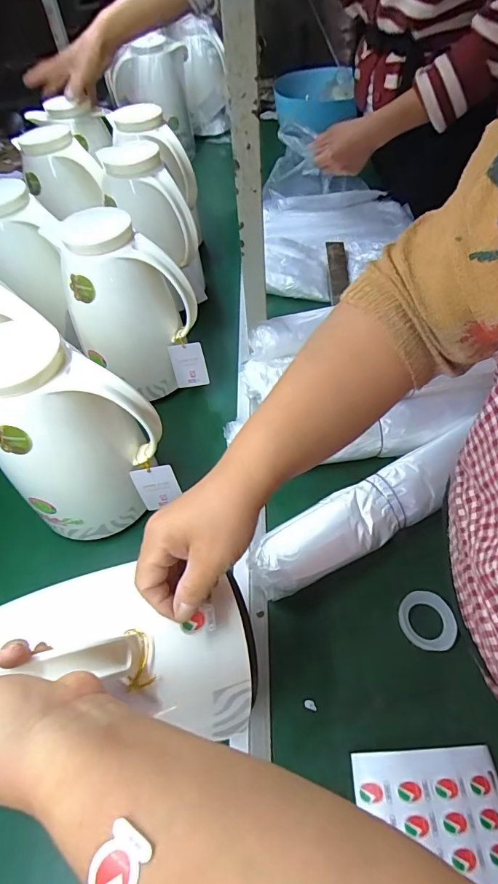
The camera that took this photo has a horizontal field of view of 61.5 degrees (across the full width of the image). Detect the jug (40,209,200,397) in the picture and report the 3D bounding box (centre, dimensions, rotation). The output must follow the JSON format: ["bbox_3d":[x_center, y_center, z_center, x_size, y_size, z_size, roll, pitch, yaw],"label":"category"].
[{"bbox_3d":[-0.177,-0.189,0.596,0.158,0.216,0.122,35,64,25],"label":"jug"}]

